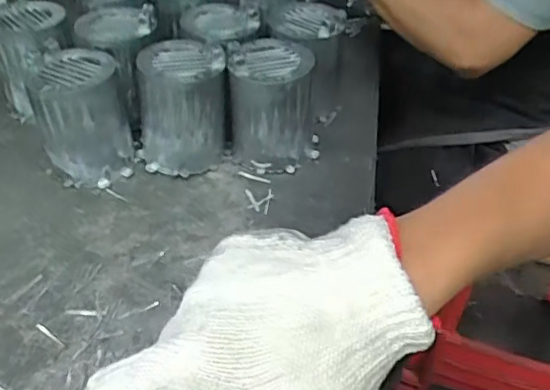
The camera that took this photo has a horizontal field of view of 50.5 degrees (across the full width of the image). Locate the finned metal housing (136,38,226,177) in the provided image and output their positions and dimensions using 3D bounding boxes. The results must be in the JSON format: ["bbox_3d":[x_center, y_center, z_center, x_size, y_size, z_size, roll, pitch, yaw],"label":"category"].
[{"bbox_3d":[-0.095,-0.093,0.612,0.087,0.116,0.088,-2,42,-3],"label":"finned metal housing"}]

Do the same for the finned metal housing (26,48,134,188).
[{"bbox_3d":[-0.197,-0.080,0.602,0.085,0.112,0.093,-9,43,-11],"label":"finned metal housing"}]

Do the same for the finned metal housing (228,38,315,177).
[{"bbox_3d":[-0.002,-0.097,0.618,0.085,0.117,0.090,4,42,4],"label":"finned metal housing"}]

